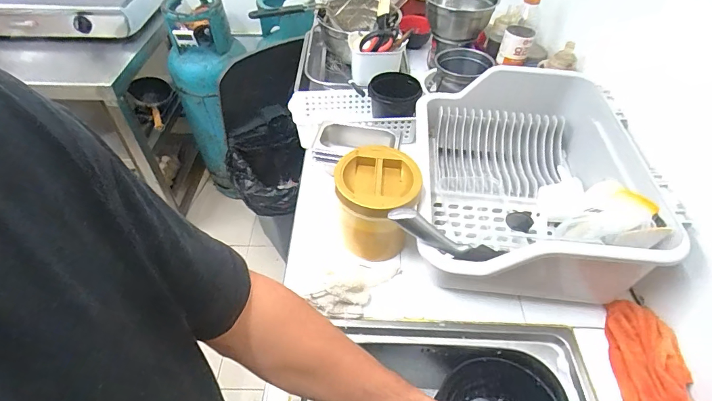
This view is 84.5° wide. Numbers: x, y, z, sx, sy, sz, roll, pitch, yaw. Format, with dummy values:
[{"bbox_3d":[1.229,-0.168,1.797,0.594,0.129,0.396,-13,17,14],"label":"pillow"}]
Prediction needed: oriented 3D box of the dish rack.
[{"bbox_3d":[0.285,-0.031,0.689,0.391,0.191,0.433,11,49,9],"label":"dish rack"}]

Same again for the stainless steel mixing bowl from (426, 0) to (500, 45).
[{"bbox_3d":[0.258,-0.476,1.015,0.185,0.101,0.184,18,51,15],"label":"stainless steel mixing bowl"}]

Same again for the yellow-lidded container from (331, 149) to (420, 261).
[{"bbox_3d":[0.034,0.016,0.672,0.131,0.167,0.136,12,49,10],"label":"yellow-lidded container"}]

